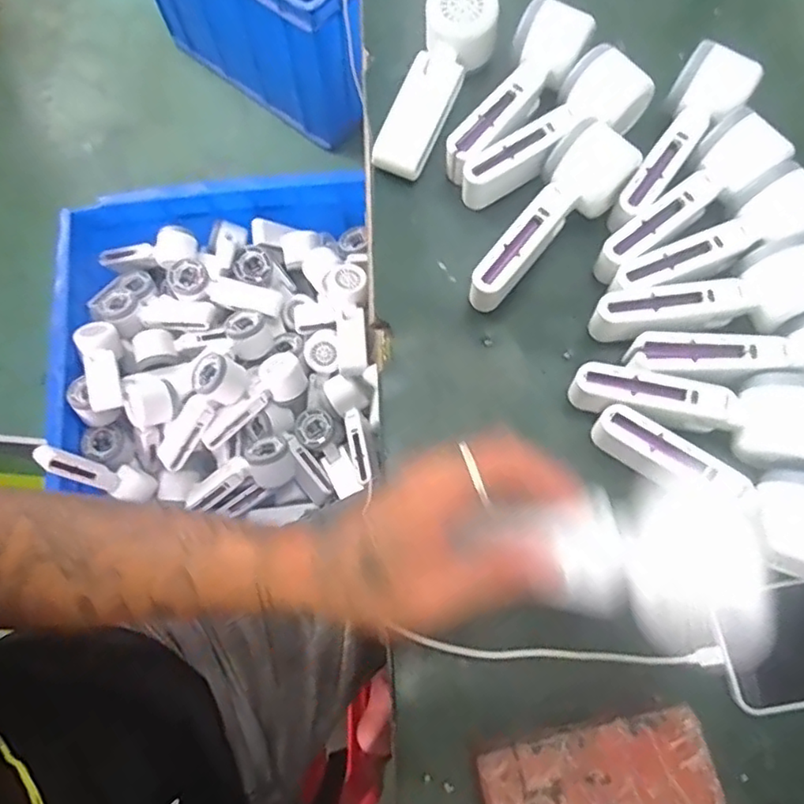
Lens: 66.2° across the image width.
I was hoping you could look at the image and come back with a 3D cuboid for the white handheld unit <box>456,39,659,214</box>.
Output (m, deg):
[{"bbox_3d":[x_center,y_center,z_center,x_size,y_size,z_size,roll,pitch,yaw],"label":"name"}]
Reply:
[{"bbox_3d":[0.113,-0.211,0.478,0.160,0.050,0.055,-32,75,-9],"label":"white handheld unit"}]

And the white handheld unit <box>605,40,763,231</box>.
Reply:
[{"bbox_3d":[0.210,-0.197,0.470,0.055,0.045,0.166,33,76,10],"label":"white handheld unit"}]

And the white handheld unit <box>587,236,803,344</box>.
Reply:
[{"bbox_3d":[0.220,-0.067,0.441,0.162,0.051,0.053,-15,73,-4],"label":"white handheld unit"}]

